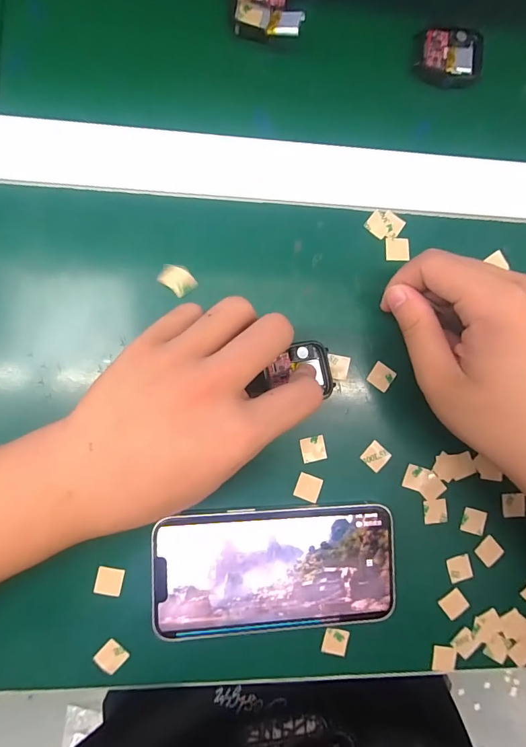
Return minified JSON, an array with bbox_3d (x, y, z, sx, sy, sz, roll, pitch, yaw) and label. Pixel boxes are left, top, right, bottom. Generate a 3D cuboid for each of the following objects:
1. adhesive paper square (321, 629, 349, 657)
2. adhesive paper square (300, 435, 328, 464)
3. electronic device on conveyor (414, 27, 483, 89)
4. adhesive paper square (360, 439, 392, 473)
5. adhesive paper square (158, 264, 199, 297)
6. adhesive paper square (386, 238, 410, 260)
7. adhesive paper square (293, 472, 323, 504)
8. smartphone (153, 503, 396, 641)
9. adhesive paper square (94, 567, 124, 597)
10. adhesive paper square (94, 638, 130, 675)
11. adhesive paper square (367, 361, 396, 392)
[{"bbox_3d":[0.046,0.168,0.237,0.016,0.004,0.015,12,81,1],"label":"adhesive paper square"},{"bbox_3d":[0.032,0.048,0.239,0.015,0.004,0.015,-12,89,-5],"label":"adhesive paper square"},{"bbox_3d":[0.126,-0.216,0.257,0.047,0.006,0.040,0,88,-6],"label":"electronic device on conveyor"},{"bbox_3d":[0.073,0.053,0.243,0.015,0.004,0.016,42,85,-2],"label":"adhesive paper square"},{"bbox_3d":[-0.051,-0.057,0.229,0.019,0.007,0.016,37,85,-3],"label":"adhesive paper square"},{"bbox_3d":[0.088,-0.081,0.247,0.016,0.004,0.015,-2,88,-6],"label":"adhesive paper square"},{"bbox_3d":[0.029,0.072,0.238,0.016,0.004,0.015,22,82,-2],"label":"adhesive paper square"},{"bbox_3d":[0.009,0.119,0.230,0.143,0.009,0.073,-1,88,-6],"label":"smartphone"},{"bbox_3d":[-0.091,0.124,0.224,0.015,0.004,0.015,11,87,-5],"label":"adhesive paper square"},{"bbox_3d":[-0.090,0.168,0.224,0.015,0.004,0.015,44,79,1],"label":"adhesive paper square"},{"bbox_3d":[0.077,0.002,0.245,0.015,0.004,0.016,34,81,-2],"label":"adhesive paper square"}]

